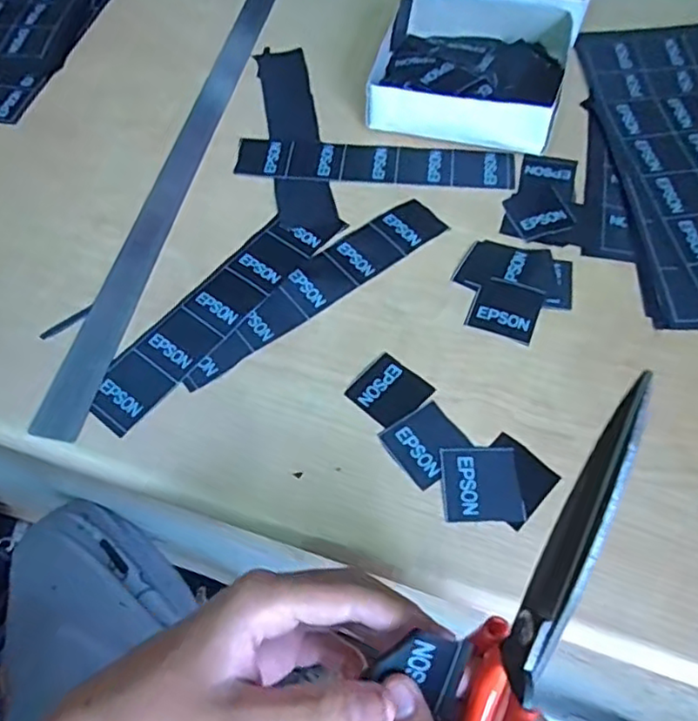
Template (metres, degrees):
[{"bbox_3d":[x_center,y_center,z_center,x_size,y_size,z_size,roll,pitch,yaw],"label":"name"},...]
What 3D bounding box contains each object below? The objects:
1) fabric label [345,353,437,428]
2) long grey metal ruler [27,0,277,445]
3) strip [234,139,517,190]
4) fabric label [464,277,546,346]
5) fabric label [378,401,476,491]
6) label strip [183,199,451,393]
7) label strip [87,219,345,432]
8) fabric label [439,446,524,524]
[{"bbox_3d":[0.023,0.017,0.367,0.038,0.004,0.037,37,67,22],"label":"fabric label"},{"bbox_3d":[-0.111,-0.222,0.526,0.031,0.007,0.637,9,60,7],"label":"long grey metal ruler"},{"bbox_3d":[0.018,-0.145,0.467,0.203,0.004,0.038,5,60,6],"label":"strip"},{"bbox_3d":[0.098,-0.032,0.393,0.041,0.004,0.040,19,62,14],"label":"fabric label"},{"bbox_3d":[0.043,0.045,0.349,0.039,0.004,0.039,-33,63,-16],"label":"fabric label"},{"bbox_3d":[-0.023,-0.049,0.410,0.198,0.004,0.038,-34,63,-16],"label":"label strip"},{"bbox_3d":[-0.086,-0.032,0.401,0.042,0.004,0.186,34,66,20],"label":"label strip"},{"bbox_3d":[0.070,0.065,0.335,0.040,0.004,0.040,-1,59,2],"label":"fabric label"}]

